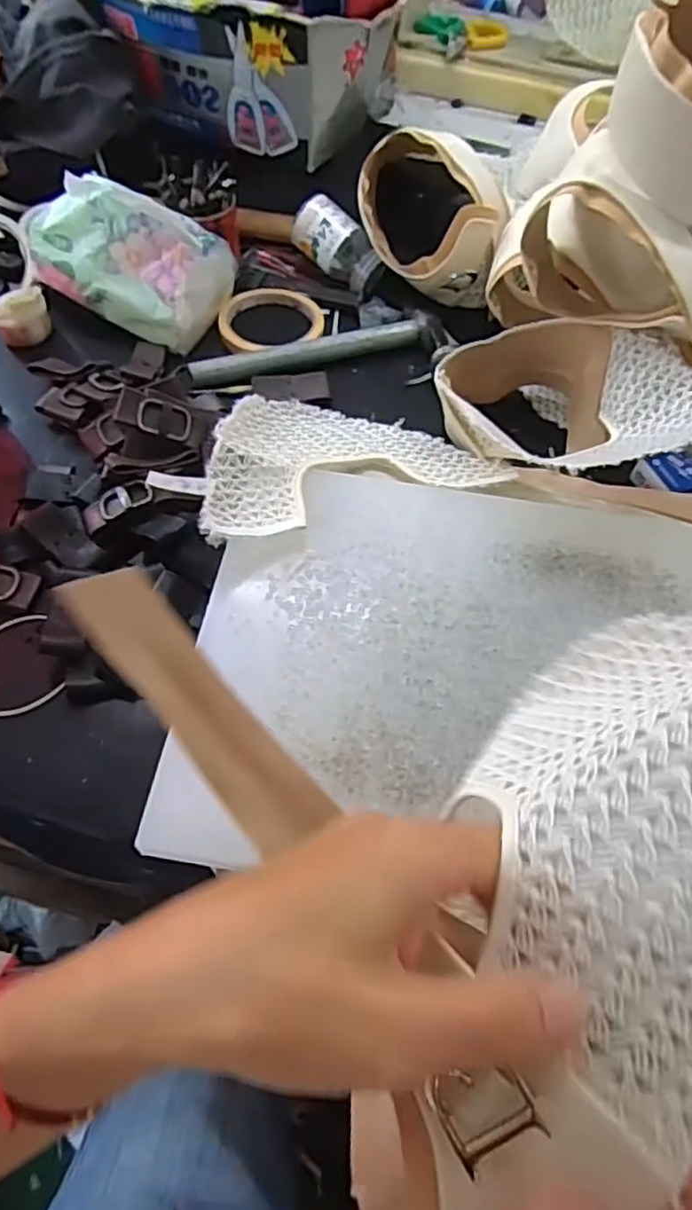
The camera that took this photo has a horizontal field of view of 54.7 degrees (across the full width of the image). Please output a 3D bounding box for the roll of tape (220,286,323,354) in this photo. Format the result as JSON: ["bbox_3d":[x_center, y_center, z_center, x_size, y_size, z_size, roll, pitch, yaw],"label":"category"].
[{"bbox_3d":[-0.069,-0.261,0.606,0.096,0.017,0.103,2,57,-3],"label":"roll of tape"}]

